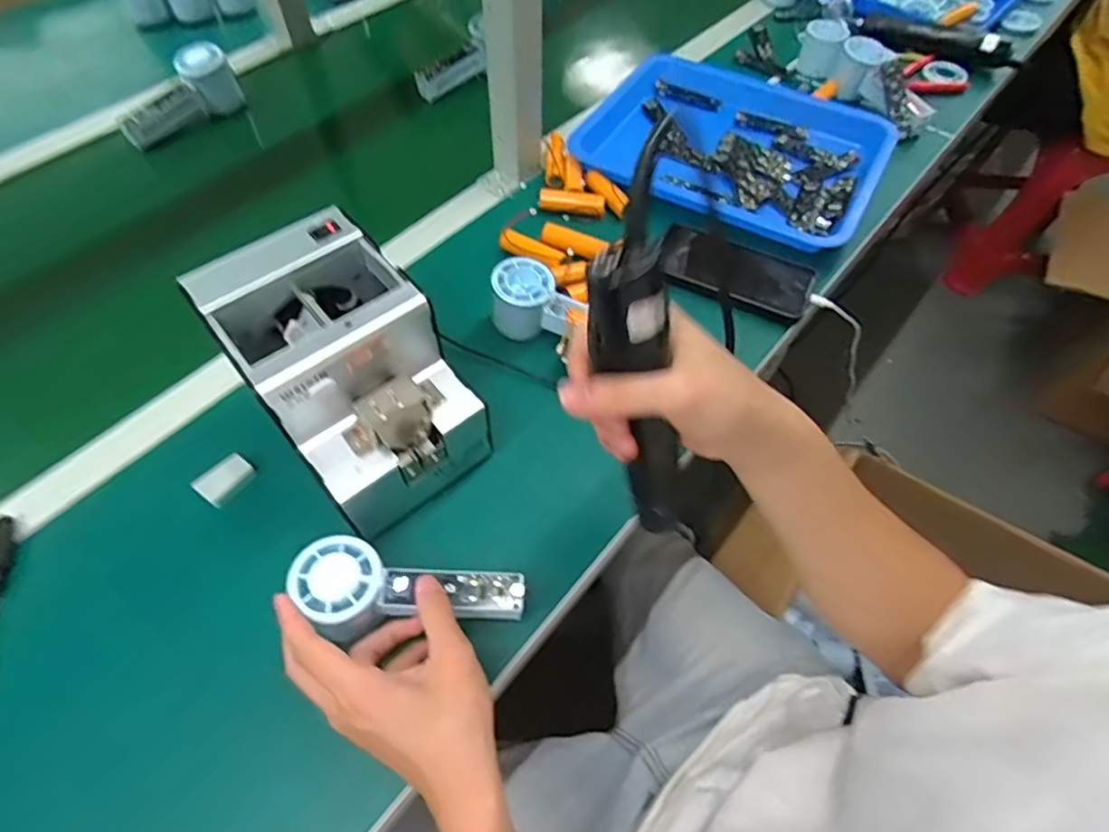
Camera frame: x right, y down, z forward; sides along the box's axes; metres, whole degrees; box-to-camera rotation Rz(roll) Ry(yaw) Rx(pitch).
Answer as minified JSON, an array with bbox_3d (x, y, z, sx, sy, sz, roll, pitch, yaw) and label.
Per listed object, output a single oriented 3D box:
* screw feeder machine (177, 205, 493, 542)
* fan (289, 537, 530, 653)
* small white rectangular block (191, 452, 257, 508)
[{"bbox_3d":[-0.155,-0.032,0.446,0.127,0.128,0.184,-36,66,-21],"label":"screw feeder machine"},{"bbox_3d":[-0.098,0.121,0.402,0.150,0.034,0.059,8,57,-12],"label":"fan"},{"bbox_3d":[-0.262,0.050,0.469,0.024,0.015,0.040,37,64,19],"label":"small white rectangular block"}]

